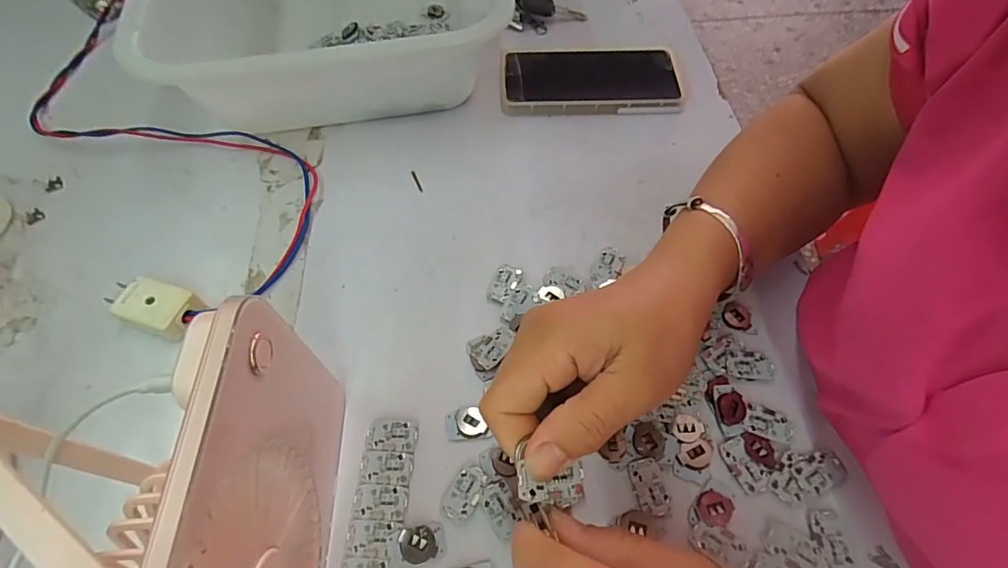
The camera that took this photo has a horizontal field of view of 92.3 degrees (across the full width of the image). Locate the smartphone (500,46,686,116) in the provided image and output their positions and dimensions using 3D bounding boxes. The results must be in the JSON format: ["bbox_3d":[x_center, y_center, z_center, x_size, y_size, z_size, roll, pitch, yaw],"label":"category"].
[{"bbox_3d":[0.080,-0.192,0.456,0.163,0.019,0.085,0,58,1],"label":"smartphone"}]

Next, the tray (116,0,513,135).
[{"bbox_3d":[-0.164,-0.311,0.489,0.292,0.103,0.429,-10,58,-5],"label":"tray"}]

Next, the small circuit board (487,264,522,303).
[{"bbox_3d":[0.000,-0.001,0.343,0.018,0.004,0.030,20,60,13],"label":"small circuit board"}]

